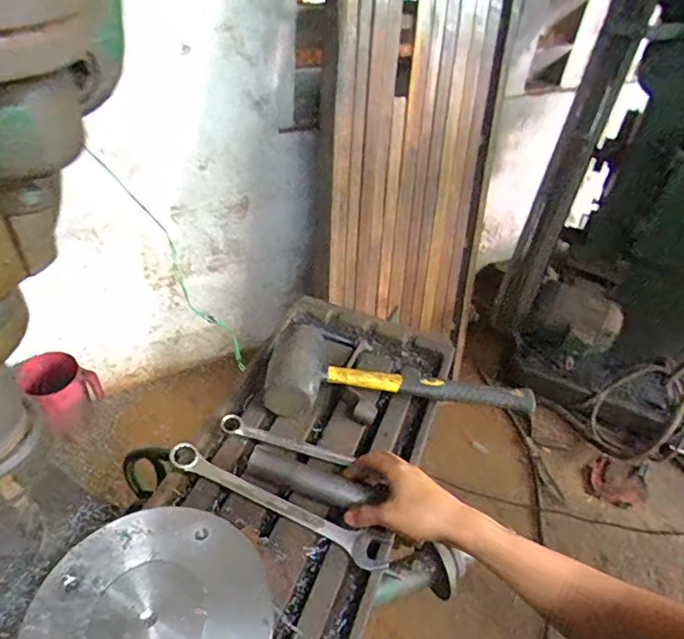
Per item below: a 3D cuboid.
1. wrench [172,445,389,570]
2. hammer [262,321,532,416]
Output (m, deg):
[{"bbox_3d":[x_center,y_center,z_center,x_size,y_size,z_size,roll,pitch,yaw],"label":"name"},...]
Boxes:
[{"bbox_3d":[-0.075,0.206,0.597,0.267,0.020,0.042,19,43,14],"label":"wrench"},{"bbox_3d":[0.076,0.071,0.720,0.351,0.068,0.119,2,42,-5],"label":"hammer"}]

